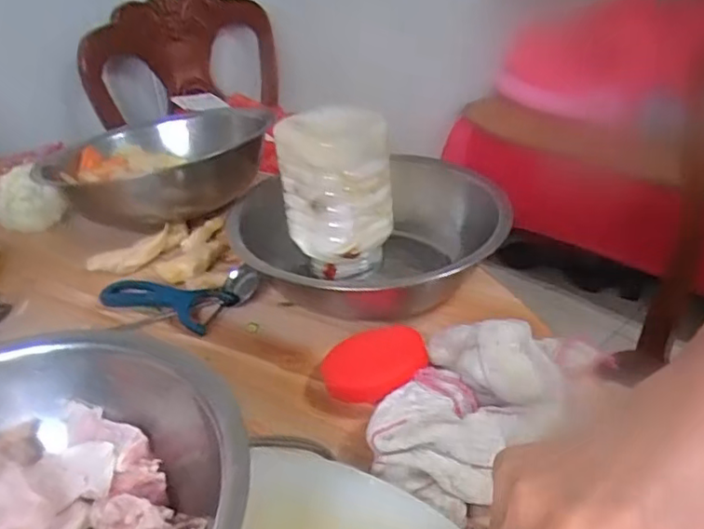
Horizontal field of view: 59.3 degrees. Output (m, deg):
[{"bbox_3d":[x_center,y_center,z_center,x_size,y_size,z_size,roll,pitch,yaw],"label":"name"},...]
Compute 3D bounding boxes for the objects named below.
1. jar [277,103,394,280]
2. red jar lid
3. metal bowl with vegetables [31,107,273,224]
[{"bbox_3d":[-0.020,-0.075,0.635,0.099,0.157,0.087,25,42,37],"label":"jar"},{"bbox_3d":[0.018,0.076,0.504,0.089,0.014,0.075,-30,35,-28],"label":"red jar lid"},{"bbox_3d":[-0.240,-0.131,0.793,0.248,0.084,0.219,-3,33,-2],"label":"metal bowl with vegetables"}]

